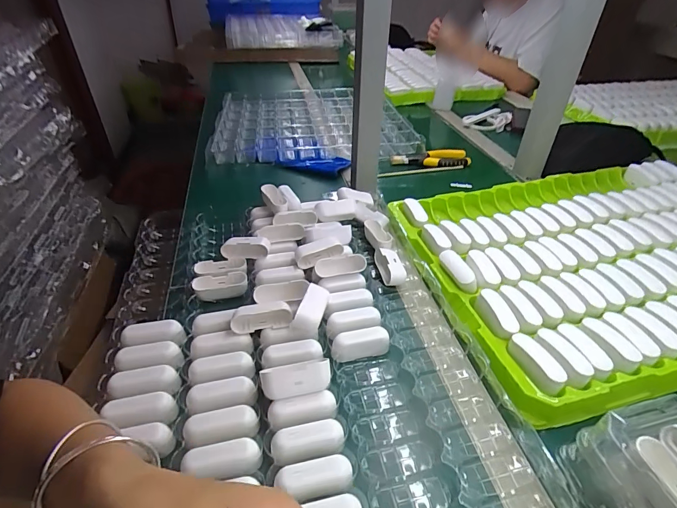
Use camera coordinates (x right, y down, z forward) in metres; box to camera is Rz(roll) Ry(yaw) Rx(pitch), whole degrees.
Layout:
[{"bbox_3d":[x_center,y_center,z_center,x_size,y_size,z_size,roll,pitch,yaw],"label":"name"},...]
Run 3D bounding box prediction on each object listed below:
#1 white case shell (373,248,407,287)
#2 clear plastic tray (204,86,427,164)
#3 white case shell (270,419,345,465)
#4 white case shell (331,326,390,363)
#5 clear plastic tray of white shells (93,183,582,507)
[{"bbox_3d":[0.072,0.015,0.516,0.033,0.028,0.067,-6,39,-7],"label":"white case shell"},{"bbox_3d":[-0.071,-0.338,0.944,0.438,0.032,0.433,-6,39,-6],"label":"clear plastic tray"},{"bbox_3d":[-0.026,0.167,0.333,0.061,0.023,0.030,-9,40,-10],"label":"white case shell"},{"bbox_3d":[0.023,0.101,0.423,0.063,0.023,0.024,-8,40,-9],"label":"white case shell"},{"bbox_3d":[-0.047,0.098,0.416,0.389,0.044,0.571,-8,40,-10],"label":"clear plastic tray of white shells"}]

